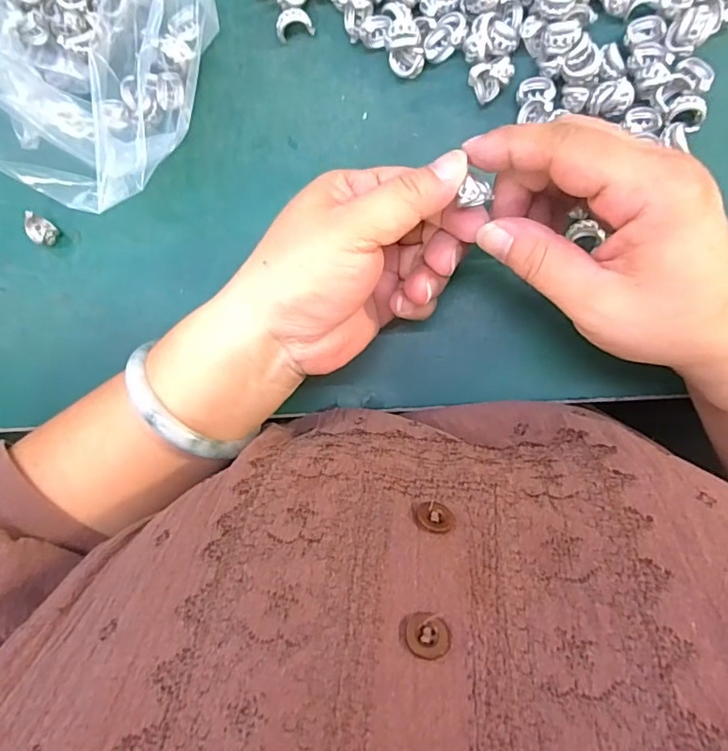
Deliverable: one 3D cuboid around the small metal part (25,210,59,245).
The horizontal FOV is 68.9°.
[{"bbox_3d":[-0.183,-0.082,0.301,0.018,0.012,0.012,41,98,3],"label":"small metal part"}]

